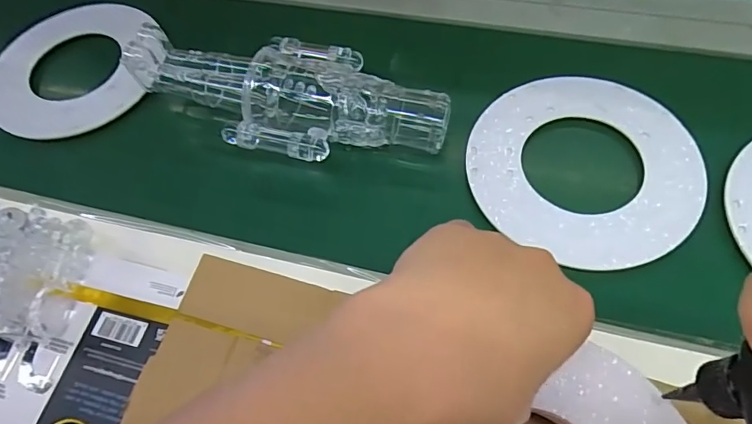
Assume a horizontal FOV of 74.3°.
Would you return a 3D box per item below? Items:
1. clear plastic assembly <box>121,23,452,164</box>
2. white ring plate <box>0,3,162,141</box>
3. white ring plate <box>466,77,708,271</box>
[{"bbox_3d":[-0.081,-0.112,0.457,0.291,0.063,0.123,13,62,12],"label":"clear plastic assembly"},{"bbox_3d":[-0.337,-0.162,0.541,0.181,0.004,0.203,0,60,4],"label":"white ring plate"},{"bbox_3d":[0.179,-0.045,0.432,0.190,0.007,0.183,-2,60,3],"label":"white ring plate"}]

